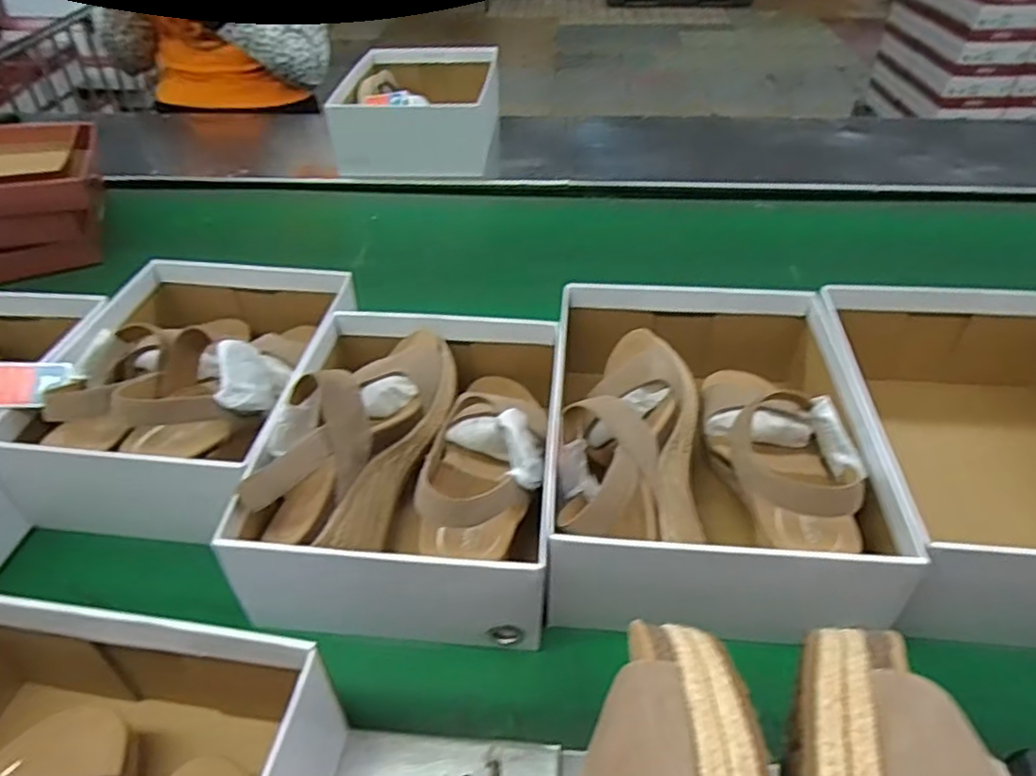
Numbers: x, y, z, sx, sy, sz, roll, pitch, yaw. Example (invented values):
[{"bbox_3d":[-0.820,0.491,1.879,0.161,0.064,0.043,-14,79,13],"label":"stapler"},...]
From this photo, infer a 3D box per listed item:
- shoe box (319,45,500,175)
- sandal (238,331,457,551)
[{"bbox_3d":[-0.167,-0.469,1.131,0.268,0.104,0.366,-1,40,-6],"label":"shoe box"},{"bbox_3d":[-0.122,0.029,0.536,0.089,0.104,0.229,15,41,13],"label":"sandal"}]

